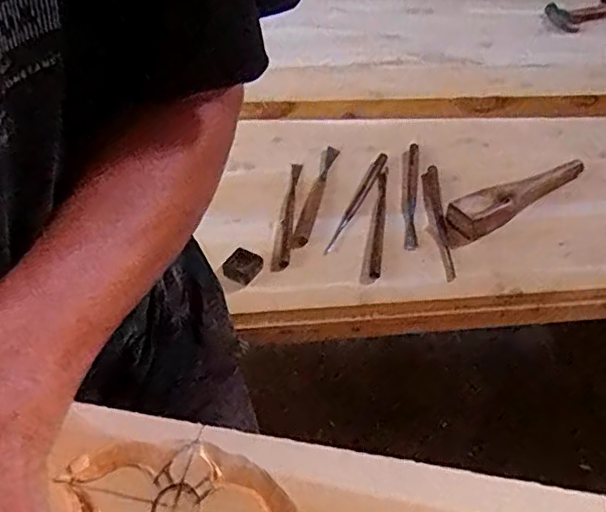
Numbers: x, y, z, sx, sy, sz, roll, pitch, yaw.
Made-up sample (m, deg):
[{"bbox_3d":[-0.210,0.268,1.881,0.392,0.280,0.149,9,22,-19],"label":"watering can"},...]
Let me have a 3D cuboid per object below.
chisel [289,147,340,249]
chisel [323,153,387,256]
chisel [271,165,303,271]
[{"bbox_3d":[0.020,-0.106,1.050,0.032,0.016,0.255,9,49,11],"label":"chisel"},{"bbox_3d":[0.092,-0.094,1.026,0.019,0.011,0.262,17,51,18],"label":"chisel"},{"bbox_3d":[-0.024,-0.068,1.013,0.025,0.025,0.255,3,48,6],"label":"chisel"}]

